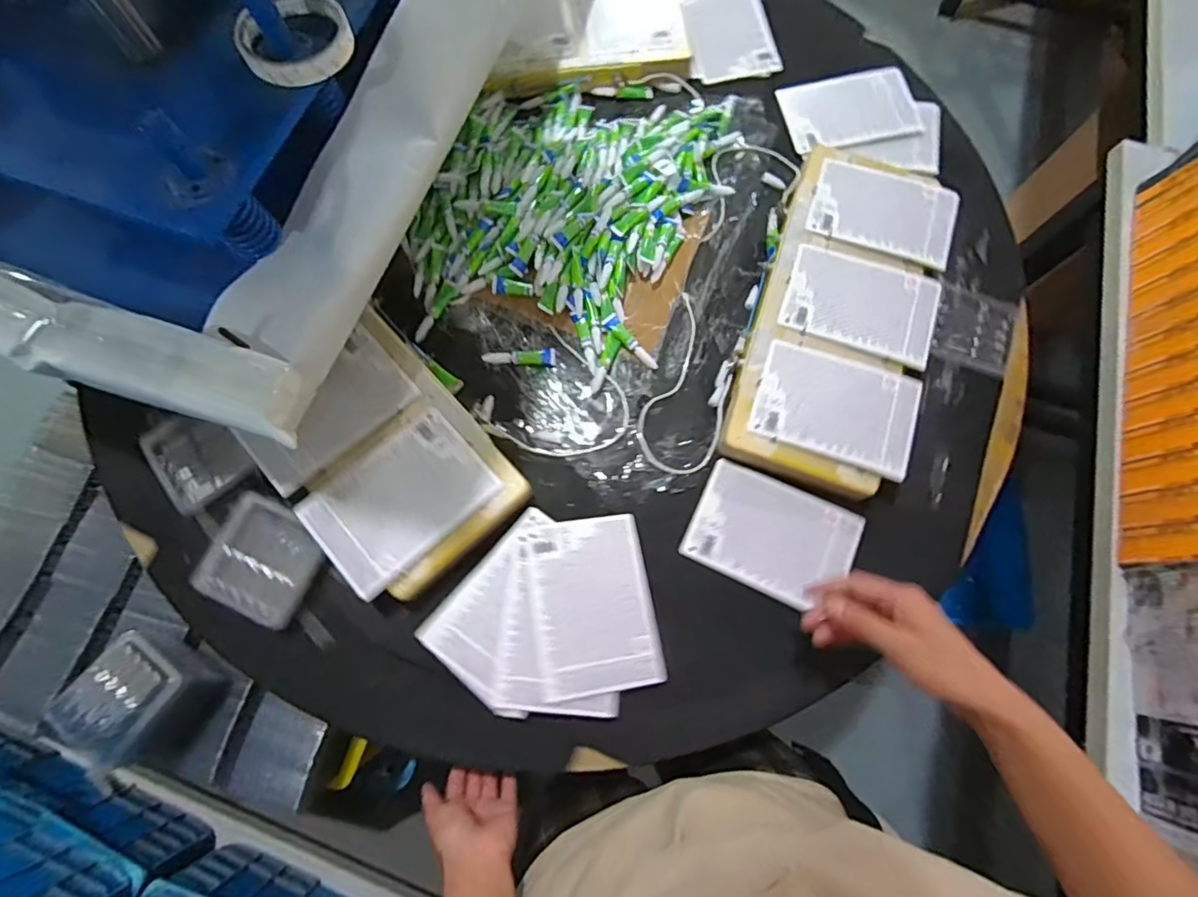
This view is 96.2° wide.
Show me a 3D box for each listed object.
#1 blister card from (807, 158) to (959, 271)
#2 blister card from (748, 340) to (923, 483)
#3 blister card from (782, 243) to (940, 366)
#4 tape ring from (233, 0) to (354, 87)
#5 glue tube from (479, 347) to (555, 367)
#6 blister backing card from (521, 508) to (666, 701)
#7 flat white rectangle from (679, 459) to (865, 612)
[{"bbox_3d":[0.348,-0.290,0.657,0.170,0.006,0.118,16,74,3],"label":"blister card"},{"bbox_3d":[0.258,-0.047,0.582,0.169,0.009,0.120,20,74,4],"label":"blister card"},{"bbox_3d":[0.302,-0.168,0.620,0.168,0.008,0.120,19,74,4],"label":"blister card"},{"bbox_3d":[-0.251,-0.342,0.444,0.088,0.016,0.087,0,73,-1],"label":"tape ring"},{"bbox_3d":[-0.092,-0.106,0.626,0.083,0.006,0.019,-3,74,-2],"label":"glue tube"},{"bbox_3d":[-0.008,0.155,0.543,0.125,0.004,0.168,-8,70,-10],"label":"blister backing card"},{"bbox_3d":[0.187,0.093,0.579,0.167,0.008,0.119,25,74,6],"label":"flat white rectangle"}]

